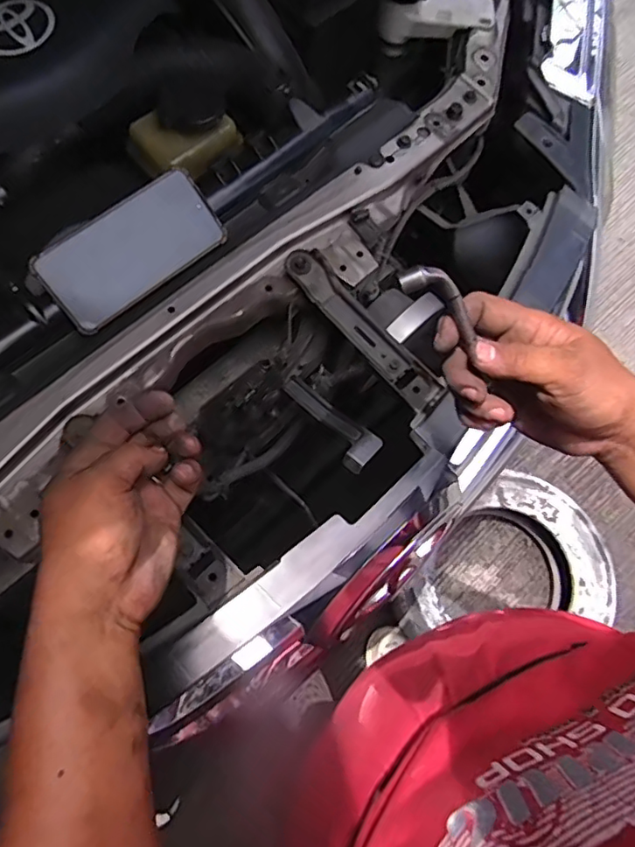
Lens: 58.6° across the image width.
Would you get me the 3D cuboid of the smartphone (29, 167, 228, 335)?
[{"bbox_3d":[-0.166,-0.158,0.515,0.164,0.010,0.077,-40,116,-15],"label":"smartphone"}]

